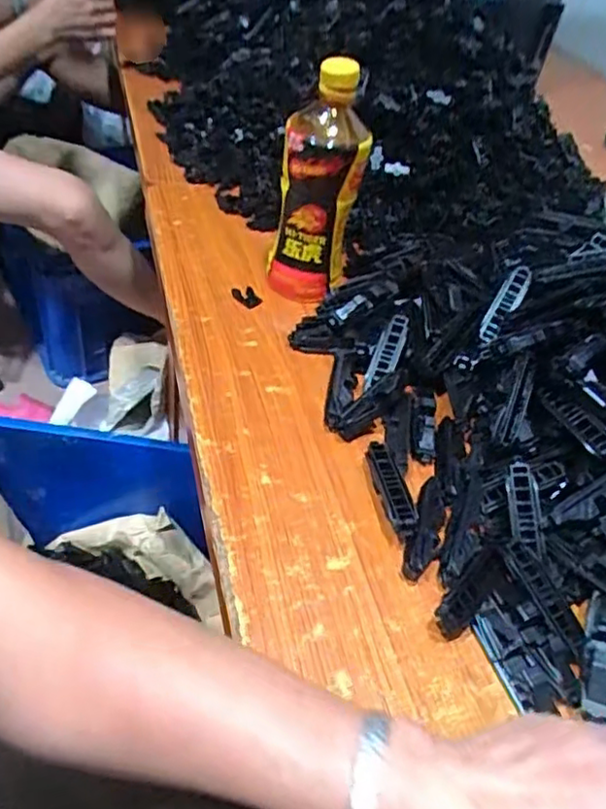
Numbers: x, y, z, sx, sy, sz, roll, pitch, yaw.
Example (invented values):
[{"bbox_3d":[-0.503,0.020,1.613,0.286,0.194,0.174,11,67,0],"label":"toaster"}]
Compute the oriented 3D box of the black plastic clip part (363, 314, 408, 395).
[{"bbox_3d":[0.069,-0.042,0.512,0.019,0.012,0.073,23,74,15],"label":"black plastic clip part"}]

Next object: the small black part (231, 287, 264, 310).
[{"bbox_3d":[-0.052,-0.098,0.575,0.028,0.009,0.021,7,44,-4],"label":"small black part"}]

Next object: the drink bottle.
[{"bbox_3d":[0.012,-0.180,0.537,0.067,0.194,0.055,7,44,-4],"label":"drink bottle"}]

